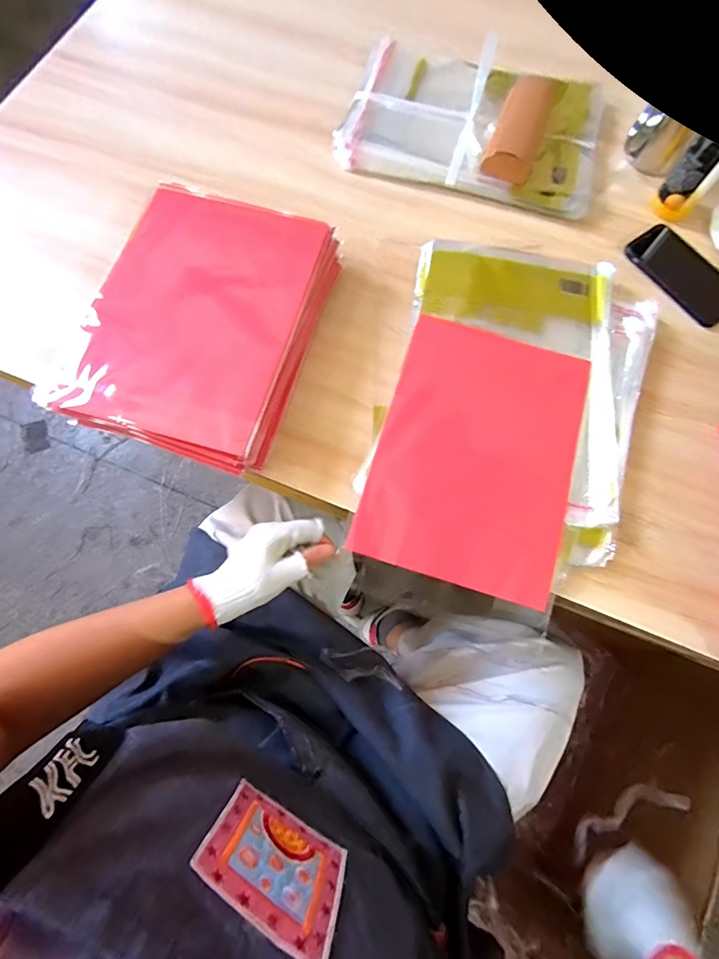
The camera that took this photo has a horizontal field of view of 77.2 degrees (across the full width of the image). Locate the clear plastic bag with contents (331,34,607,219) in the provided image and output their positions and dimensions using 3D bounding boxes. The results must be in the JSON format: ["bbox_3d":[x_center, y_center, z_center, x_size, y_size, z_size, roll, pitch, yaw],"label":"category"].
[{"bbox_3d":[0.160,-0.501,0.621,0.347,0.040,0.240,15,73,3],"label":"clear plastic bag with contents"}]

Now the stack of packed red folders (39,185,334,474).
[{"bbox_3d":[-0.176,-0.174,0.510,0.231,0.073,0.298,19,74,4],"label":"stack of packed red folders"}]

